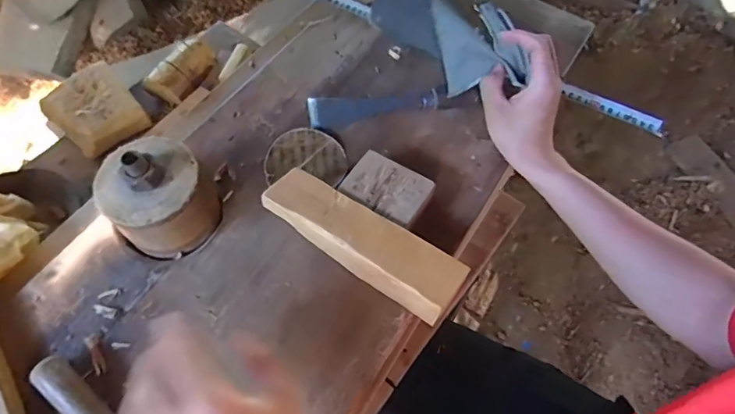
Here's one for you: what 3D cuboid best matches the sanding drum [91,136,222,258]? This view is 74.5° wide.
[{"bbox_3d":[-0.210,-0.013,0.490,0.104,0.097,0.100,-28,64,-16],"label":"sanding drum"}]

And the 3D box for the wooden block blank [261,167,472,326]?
[{"bbox_3d":[-0.005,0.034,0.486,0.206,0.041,0.058,32,64,16],"label":"wooden block blank"}]

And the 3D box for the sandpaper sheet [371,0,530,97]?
[{"bbox_3d":[0.091,-0.199,0.548,0.190,0.103,0.016,47,45,6],"label":"sandpaper sheet"}]

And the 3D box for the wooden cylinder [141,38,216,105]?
[{"bbox_3d":[-0.280,-0.208,0.743,0.059,0.046,0.113,25,62,13],"label":"wooden cylinder"}]

